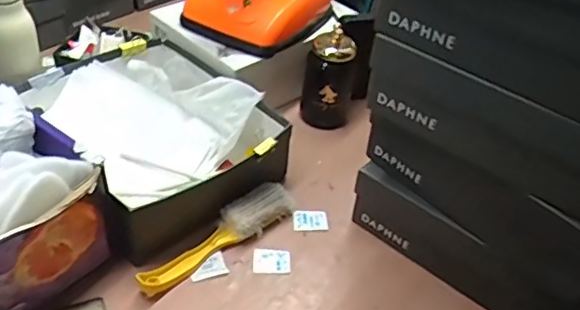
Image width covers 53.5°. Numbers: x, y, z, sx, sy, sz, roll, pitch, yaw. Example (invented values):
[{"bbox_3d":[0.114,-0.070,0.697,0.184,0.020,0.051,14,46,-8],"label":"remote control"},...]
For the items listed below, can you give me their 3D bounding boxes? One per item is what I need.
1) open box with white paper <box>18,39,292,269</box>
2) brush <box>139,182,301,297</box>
[{"bbox_3d":[-0.191,-0.032,0.800,0.265,0.096,0.322,-27,51,-34],"label":"open box with white paper"},{"bbox_3d":[-0.089,0.101,0.717,0.227,0.041,0.050,-29,52,-35],"label":"brush"}]

